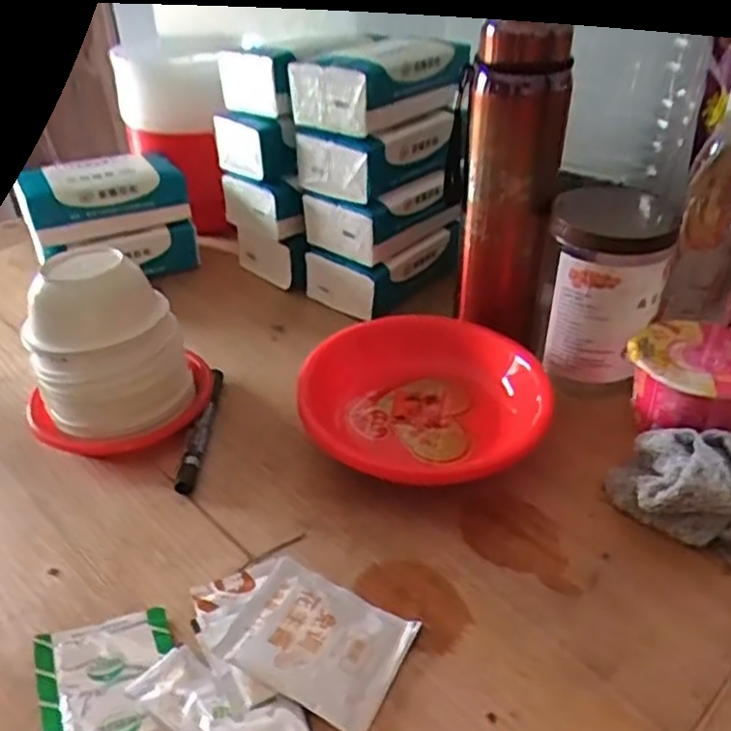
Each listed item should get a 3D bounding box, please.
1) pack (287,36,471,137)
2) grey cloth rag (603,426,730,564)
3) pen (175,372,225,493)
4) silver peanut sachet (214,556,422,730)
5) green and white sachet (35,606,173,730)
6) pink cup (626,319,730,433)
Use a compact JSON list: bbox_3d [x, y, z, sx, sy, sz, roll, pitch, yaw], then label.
[{"bbox_3d":[0.009,-0.257,0.647,0.114,0.057,0.122,29,46,34],"label":"pack"},{"bbox_3d":[0.239,0.083,0.486,0.131,0.051,0.096,23,43,28],"label":"grey cloth rag"},{"bbox_3d":[-0.127,0.047,0.566,0.015,0.015,0.133,2,37,3],"label":"pen"},{"bbox_3d":[-0.026,0.160,0.417,0.092,0.017,0.077,16,40,21],"label":"silver peanut sachet"},{"bbox_3d":[-0.145,0.174,0.402,0.070,0.012,0.080,-13,38,-16],"label":"green and white sachet"},{"bbox_3d":[0.253,0.016,0.558,0.093,0.067,0.093,0,37,0],"label":"pink cup"}]

